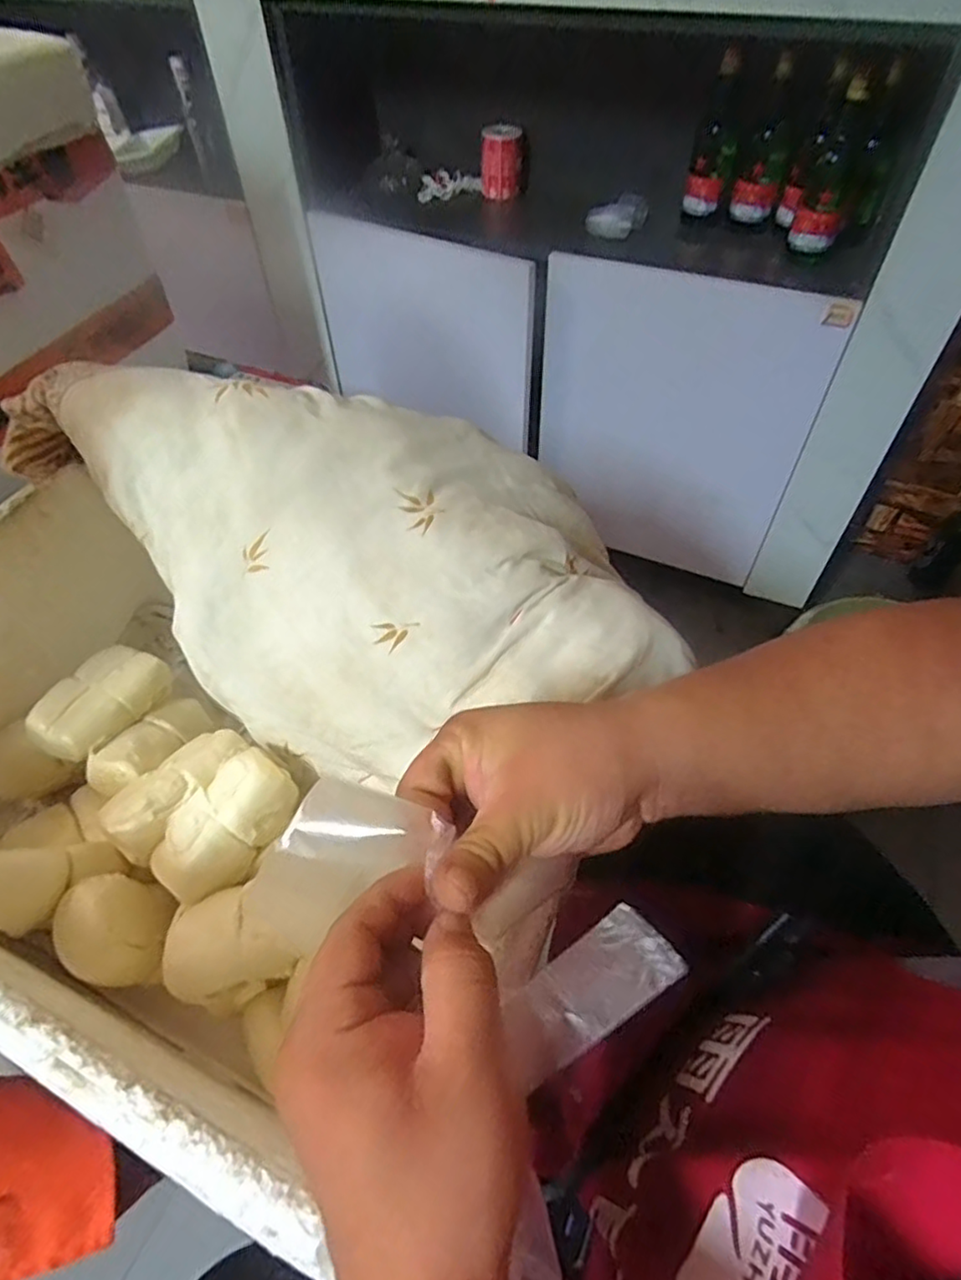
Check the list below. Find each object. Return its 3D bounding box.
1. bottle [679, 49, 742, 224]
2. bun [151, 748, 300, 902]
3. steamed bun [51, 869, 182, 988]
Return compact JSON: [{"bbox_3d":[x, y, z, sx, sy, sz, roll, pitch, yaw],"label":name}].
[{"bbox_3d":[0.313,-0.660,0.857,0.058,0.191,0.069,12,53,11],"label":"bottle"},{"bbox_3d":[-0.182,0.131,0.457,0.058,0.041,0.100,22,55,18],"label":"bun"},{"bbox_3d":[-0.253,0.200,0.441,0.072,0.044,0.064,26,44,-23],"label":"steamed bun"}]

